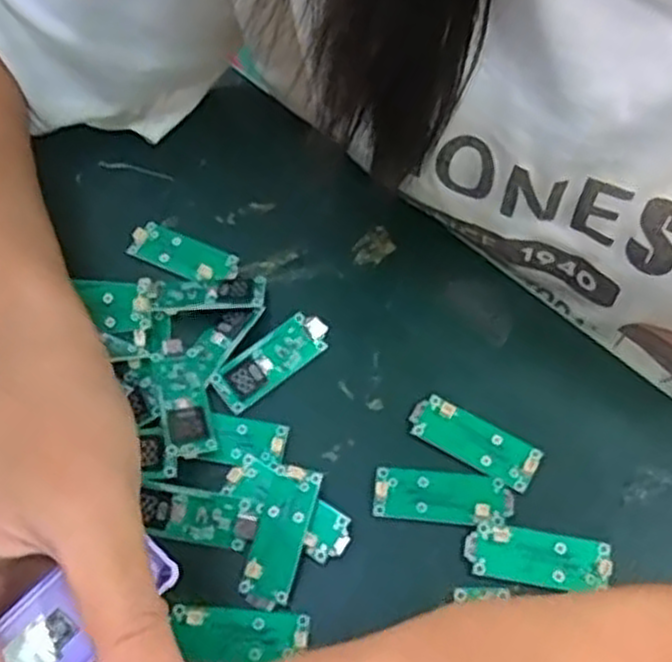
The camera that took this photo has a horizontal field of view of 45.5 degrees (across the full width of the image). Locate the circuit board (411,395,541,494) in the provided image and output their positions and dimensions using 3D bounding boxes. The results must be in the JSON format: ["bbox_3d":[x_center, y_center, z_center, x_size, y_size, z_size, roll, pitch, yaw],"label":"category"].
[{"bbox_3d":[0.054,0.043,0.312,0.050,0.004,0.020,27,64,15],"label":"circuit board"}]

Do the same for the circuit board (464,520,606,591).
[{"bbox_3d":[0.073,0.081,0.290,0.049,0.004,0.019,6,60,4],"label":"circuit board"}]

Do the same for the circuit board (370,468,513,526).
[{"bbox_3d":[0.040,0.063,0.301,0.051,0.004,0.019,6,60,4],"label":"circuit board"}]

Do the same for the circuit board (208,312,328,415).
[{"bbox_3d":[-0.027,0.012,0.329,0.051,0.006,0.019,-36,66,-19],"label":"circuit board"}]

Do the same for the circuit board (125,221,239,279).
[{"bbox_3d":[-0.068,-0.034,0.357,0.050,0.005,0.020,23,63,13],"label":"circuit board"}]

